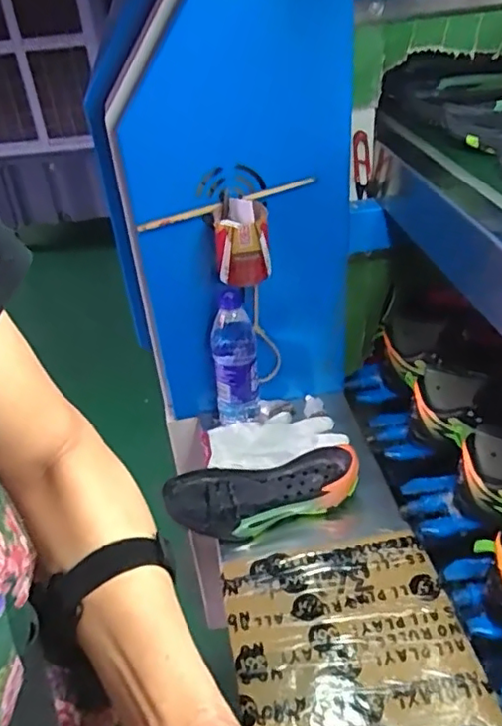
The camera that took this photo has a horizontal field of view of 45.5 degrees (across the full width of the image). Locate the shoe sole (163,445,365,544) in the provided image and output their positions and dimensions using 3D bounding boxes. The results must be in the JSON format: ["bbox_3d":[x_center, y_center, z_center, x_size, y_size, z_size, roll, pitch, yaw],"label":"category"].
[{"bbox_3d":[0.015,0.165,0.769,0.250,0.052,0.100,-7,36,-8],"label":"shoe sole"}]

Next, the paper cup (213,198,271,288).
[{"bbox_3d":[-0.012,-0.149,0.744,0.065,0.091,0.061,-5,36,-5],"label":"paper cup"}]

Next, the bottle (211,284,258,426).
[{"bbox_3d":[-0.022,0.001,0.849,0.063,0.210,0.053,-4,35,-3],"label":"bottle"}]

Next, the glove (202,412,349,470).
[{"bbox_3d":[0.032,0.113,0.865,0.197,0.038,0.112,-15,37,-18],"label":"glove"}]

